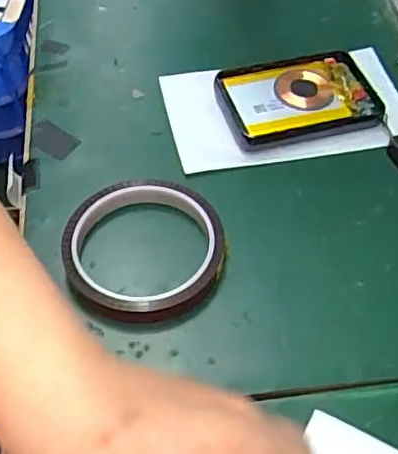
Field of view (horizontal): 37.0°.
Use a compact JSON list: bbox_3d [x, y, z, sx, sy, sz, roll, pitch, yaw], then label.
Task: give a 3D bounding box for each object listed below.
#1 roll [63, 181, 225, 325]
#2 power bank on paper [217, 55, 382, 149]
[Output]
[{"bbox_3d":[-0.032,0.012,0.348,0.092,0.017,0.091,0,54,1],"label":"roll"},{"bbox_3d":[0.075,-0.092,0.424,0.105,0.014,0.069,-14,55,-9],"label":"power bank on paper"}]

